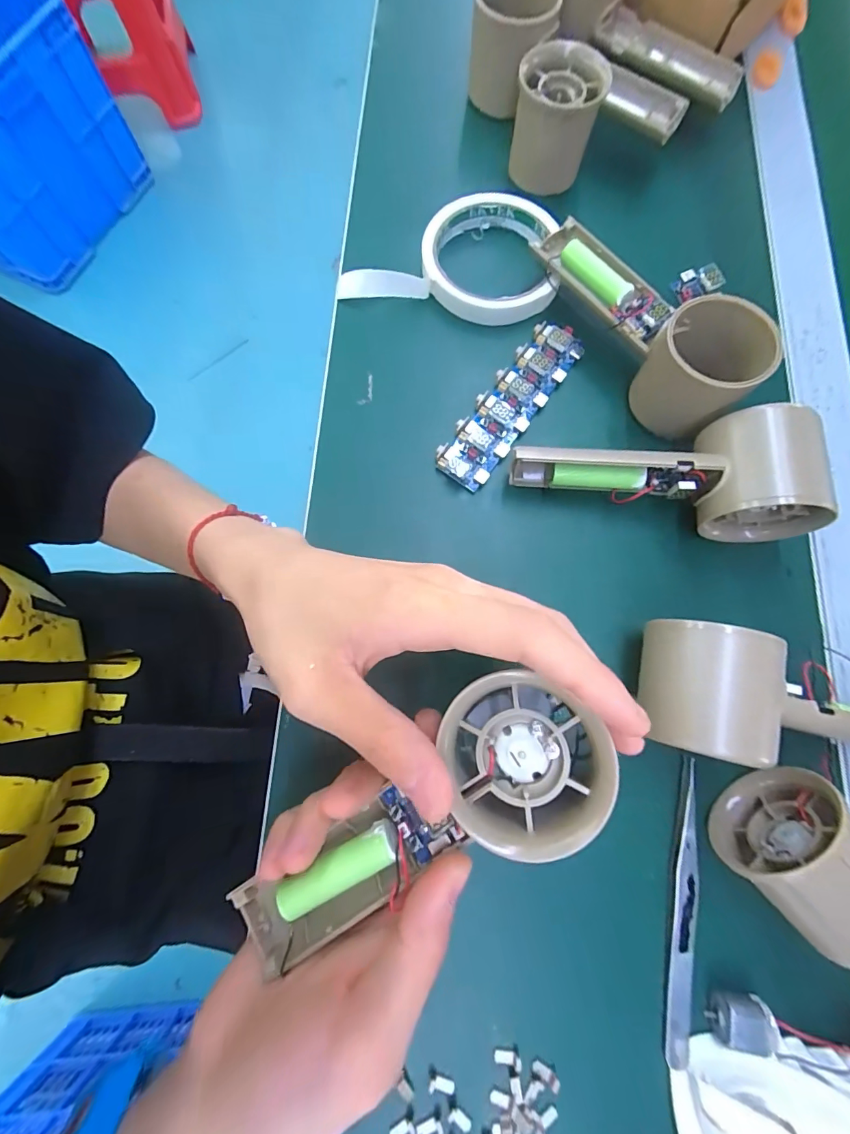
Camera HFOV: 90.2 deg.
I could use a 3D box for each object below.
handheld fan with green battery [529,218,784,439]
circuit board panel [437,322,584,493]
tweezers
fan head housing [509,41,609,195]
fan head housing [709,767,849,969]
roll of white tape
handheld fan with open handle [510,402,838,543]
[{"bbox_3d":[0.128,-0.152,0.250,0.051,0.047,0.155,-32,80,-7],"label":"handheld fan with green battery"},{"bbox_3d":[0.053,-0.101,0.265,0.034,0.017,0.119,36,80,6],"label":"circuit board panel"},{"bbox_3d":[0.124,0.162,0.205,0.012,0.006,0.130,8,78,1],"label":"tweezers"},{"bbox_3d":[0.088,-0.299,0.290,0.053,0.061,0.054,22,78,4],"label":"fan head housing"},{"bbox_3d":[0.173,0.132,0.189,0.058,0.047,0.059,-38,81,-8],"label":"fan head housing"},{"bbox_3d":[0.019,-0.211,0.282,0.138,0.015,0.085,11,78,1],"label":"roll of white tape"},{"bbox_3d":[0.130,-0.053,0.227,0.156,0.052,0.055,5,78,0],"label":"handheld fan with open handle"}]

